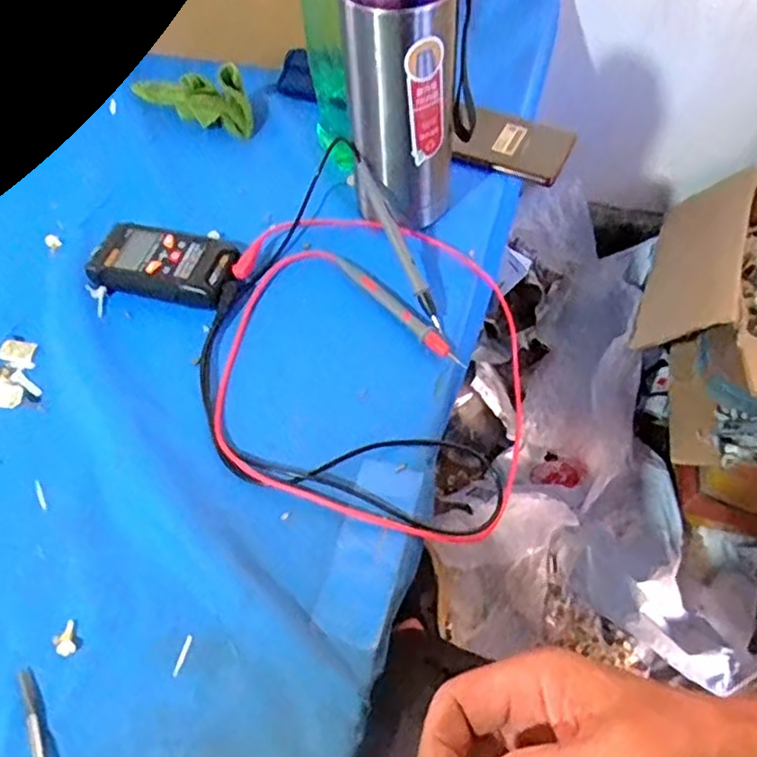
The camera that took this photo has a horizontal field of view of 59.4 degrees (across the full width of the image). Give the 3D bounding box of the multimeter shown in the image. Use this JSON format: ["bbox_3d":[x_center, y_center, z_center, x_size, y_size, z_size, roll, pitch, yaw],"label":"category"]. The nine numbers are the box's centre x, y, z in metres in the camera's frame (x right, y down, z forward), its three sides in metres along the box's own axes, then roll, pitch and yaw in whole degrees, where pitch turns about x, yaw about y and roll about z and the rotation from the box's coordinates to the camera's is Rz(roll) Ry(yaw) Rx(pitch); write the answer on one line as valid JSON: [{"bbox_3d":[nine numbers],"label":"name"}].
[{"bbox_3d":[-0.173,-0.091,0.539,0.115,0.027,0.057,13,59,12],"label":"multimeter"}]

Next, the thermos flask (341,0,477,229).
[{"bbox_3d":[0.015,-0.214,0.475,0.072,0.236,0.084,37,66,24],"label":"thermos flask"}]

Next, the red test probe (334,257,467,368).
[{"bbox_3d":[0.013,-0.055,0.510,0.012,0.010,0.141,-36,62,-18],"label":"red test probe"}]

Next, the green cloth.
[{"bbox_3d":[-0.184,-0.283,0.647,0.149,0.050,0.043,32,64,22],"label":"green cloth"}]

